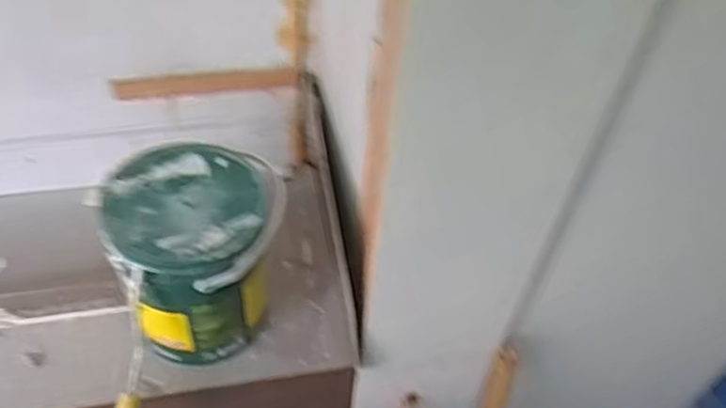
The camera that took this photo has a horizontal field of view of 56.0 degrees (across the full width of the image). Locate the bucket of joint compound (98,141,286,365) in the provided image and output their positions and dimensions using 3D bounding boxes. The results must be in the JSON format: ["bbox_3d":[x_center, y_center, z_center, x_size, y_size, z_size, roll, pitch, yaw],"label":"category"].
[{"bbox_3d":[-0.184,0.055,0.786,0.172,0.199,0.167,2,50,-2],"label":"bucket of joint compound"}]

